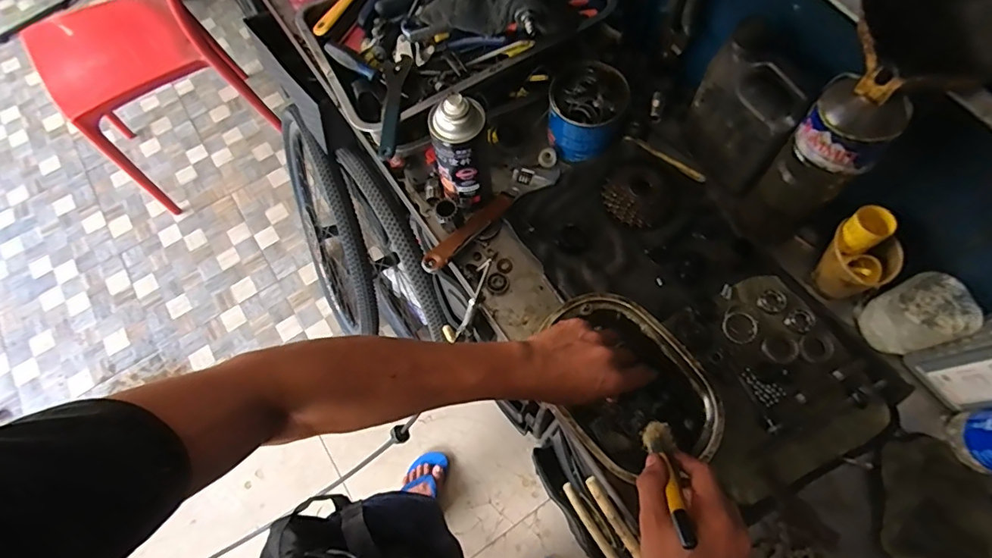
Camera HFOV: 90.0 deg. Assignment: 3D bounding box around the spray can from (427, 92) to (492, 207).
[{"bbox_3d":[-0.043,-0.154,0.608,0.061,0.189,0.067,-1,67,2],"label":"spray can"}]

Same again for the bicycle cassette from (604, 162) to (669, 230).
[{"bbox_3d":[0.189,-0.120,0.656,0.086,0.043,0.085,-1,67,2],"label":"bicycle cassette"}]

